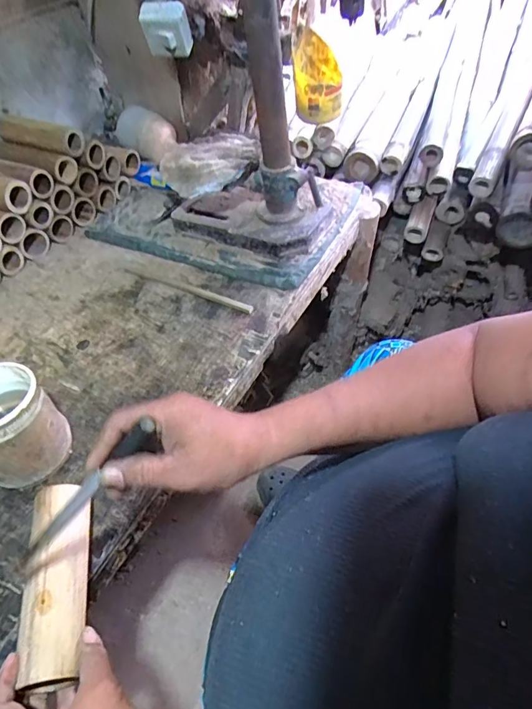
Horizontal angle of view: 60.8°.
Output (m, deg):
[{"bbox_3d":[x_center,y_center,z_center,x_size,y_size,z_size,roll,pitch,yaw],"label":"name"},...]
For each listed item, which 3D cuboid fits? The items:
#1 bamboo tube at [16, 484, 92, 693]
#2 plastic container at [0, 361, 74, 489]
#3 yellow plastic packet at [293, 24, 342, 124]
[{"bbox_3d":[-0.200,0.213,0.437,0.052,0.040,0.178,-11,52,-5],"label":"bamboo tube"},{"bbox_3d":[-0.298,0.085,0.535,0.101,0.115,0.101,-2,50,3],"label":"plastic container"},{"bbox_3d":[0.096,-0.513,0.852,0.092,0.135,0.118,2,50,6],"label":"yellow plastic packet"}]

